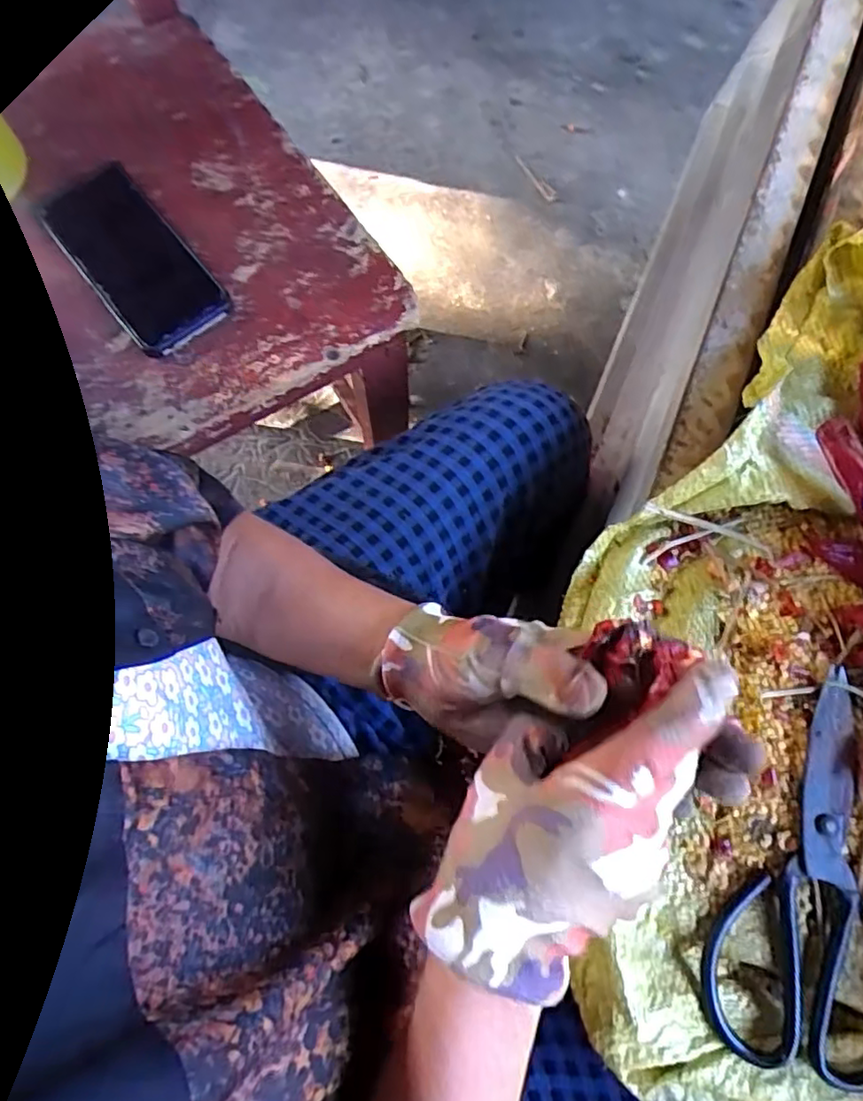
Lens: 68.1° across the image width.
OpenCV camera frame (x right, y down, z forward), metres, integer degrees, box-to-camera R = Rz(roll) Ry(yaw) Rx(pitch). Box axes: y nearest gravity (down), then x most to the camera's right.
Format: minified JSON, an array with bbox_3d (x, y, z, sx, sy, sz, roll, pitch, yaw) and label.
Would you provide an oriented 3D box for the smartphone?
[{"bbox_3d":[-0.222,-0.217,0.478,0.075,0.011,0.144,-39,86,-5],"label":"smartphone"}]

